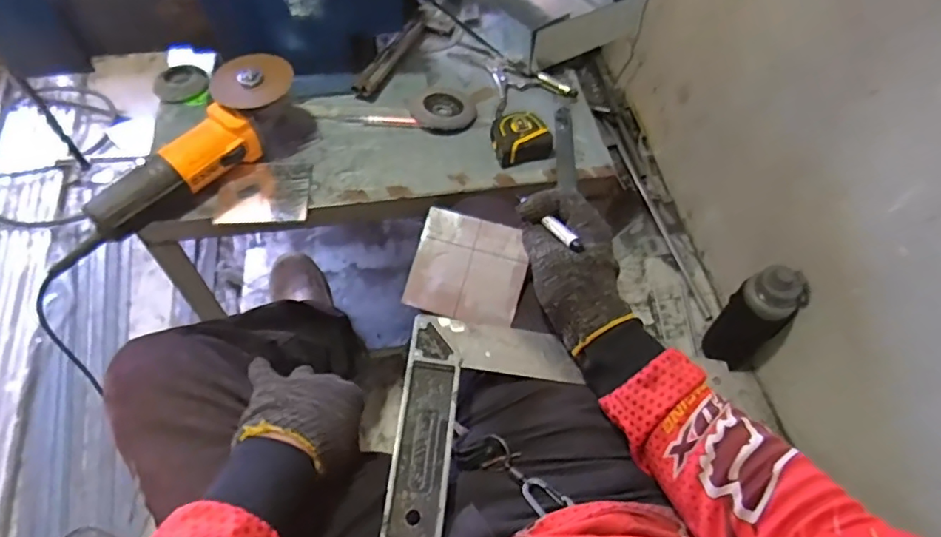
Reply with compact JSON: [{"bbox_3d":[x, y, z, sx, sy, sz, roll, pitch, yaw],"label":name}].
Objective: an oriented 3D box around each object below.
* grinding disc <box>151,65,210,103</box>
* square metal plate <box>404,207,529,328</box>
[{"bbox_3d":[-0.416,-0.267,0.812,0.072,0.018,0.072,1,56,-1],"label":"grinding disc"},{"bbox_3d":[-0.002,0.000,0.551,0.108,0.009,0.099,13,83,12],"label":"square metal plate"}]

